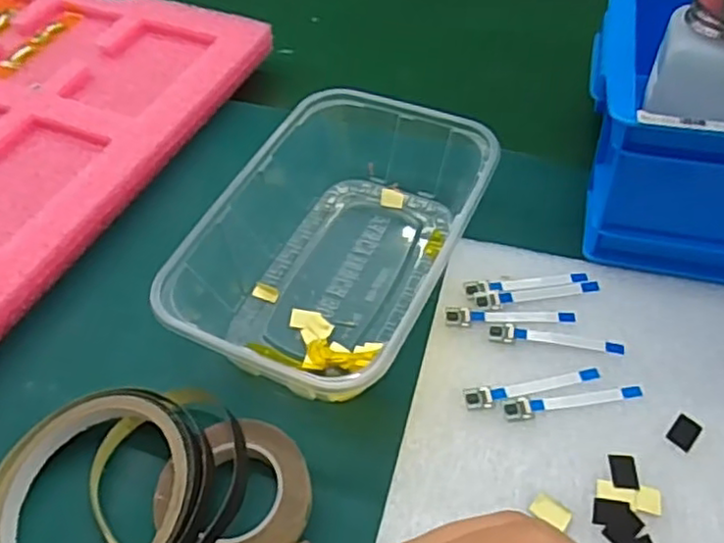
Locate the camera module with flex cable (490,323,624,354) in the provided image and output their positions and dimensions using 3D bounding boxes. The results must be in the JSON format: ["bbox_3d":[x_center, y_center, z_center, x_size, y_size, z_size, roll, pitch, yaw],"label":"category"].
[{"bbox_3d":[0.089,0.030,0.309,0.059,0.004,0.009,6,53,10],"label":"camera module with flex cable"}]

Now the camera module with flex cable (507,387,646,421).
[{"bbox_3d":[0.091,0.055,0.289,0.060,0.004,0.009,-9,51,-1],"label":"camera module with flex cable"}]

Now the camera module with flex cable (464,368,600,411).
[{"bbox_3d":[0.075,0.051,0.294,0.060,0.004,0.011,-9,51,-2],"label":"camera module with flex cable"}]

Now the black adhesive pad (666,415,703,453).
[{"bbox_3d":[0.133,0.065,0.277,0.010,0.004,0.015,33,61,27],"label":"black adhesive pad"}]

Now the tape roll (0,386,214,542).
[{"bbox_3d":[-0.107,0.094,0.277,0.098,0.028,0.090,-3,51,3],"label":"tape roll"}]

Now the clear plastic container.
[{"bbox_3d":[-0.013,-0.014,0.339,0.114,0.053,0.173,24,58,22],"label":"clear plastic container"}]

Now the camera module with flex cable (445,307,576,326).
[{"bbox_3d":[0.070,0.021,0.318,0.059,0.004,0.010,2,52,7],"label":"camera module with flex cable"}]

